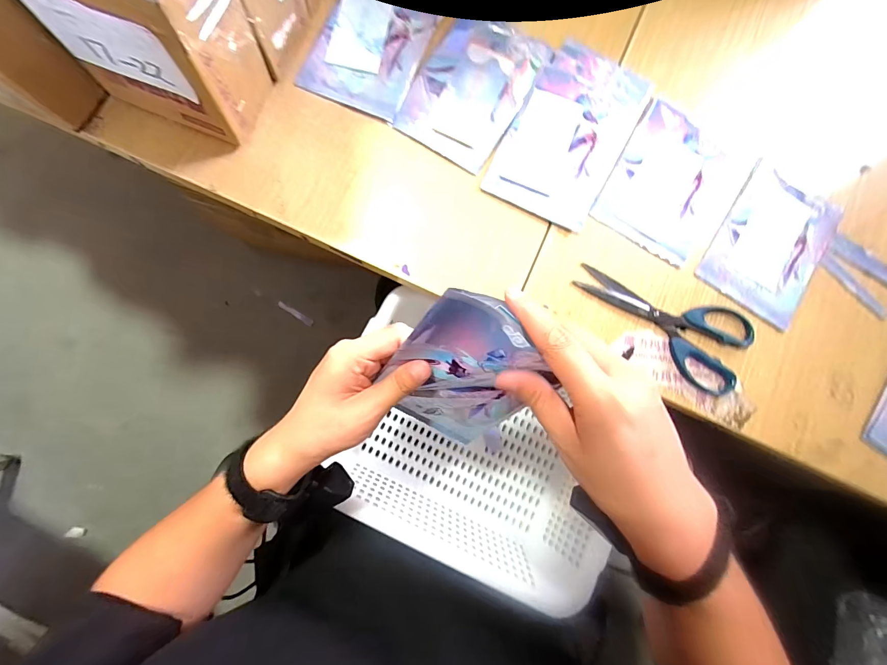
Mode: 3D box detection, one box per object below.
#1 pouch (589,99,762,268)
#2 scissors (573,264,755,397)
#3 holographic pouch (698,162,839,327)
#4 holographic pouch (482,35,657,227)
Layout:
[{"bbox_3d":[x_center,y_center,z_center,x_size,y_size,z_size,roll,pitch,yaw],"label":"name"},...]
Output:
[{"bbox_3d":[0.268,-0.171,0.433,0.137,0.004,0.169,33,81,1],"label":"pouch"},{"bbox_3d":[0.247,-0.023,0.409,0.196,0.011,0.094,39,81,2],"label":"scissors"},{"bbox_3d":[0.380,-0.103,0.428,0.119,0.012,0.170,35,81,1],"label":"holographic pouch"},{"bbox_3d":[0.147,-0.228,0.428,0.123,0.011,0.217,28,81,0],"label":"holographic pouch"}]

